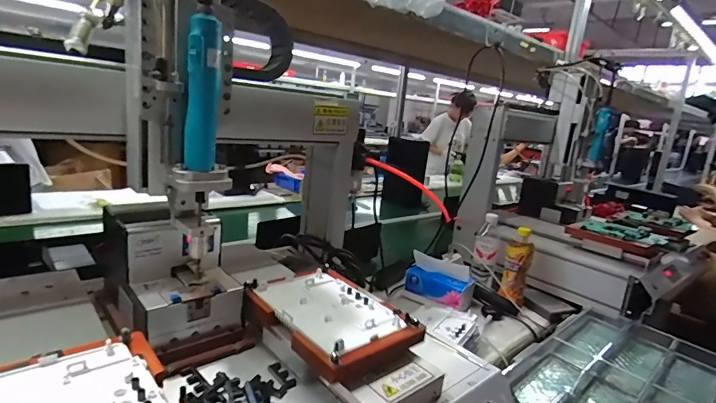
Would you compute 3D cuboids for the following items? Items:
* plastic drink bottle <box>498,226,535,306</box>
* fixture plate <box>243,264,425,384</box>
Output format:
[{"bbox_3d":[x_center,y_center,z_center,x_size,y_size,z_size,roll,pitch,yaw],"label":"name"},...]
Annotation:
[{"bbox_3d":[0.416,0.179,1.080,0.065,0.210,0.055,10,14,14],"label":"plastic drink bottle"},{"bbox_3d":[-0.038,0.156,0.568,0.160,0.036,0.208,-6,18,-43],"label":"fixture plate"}]

